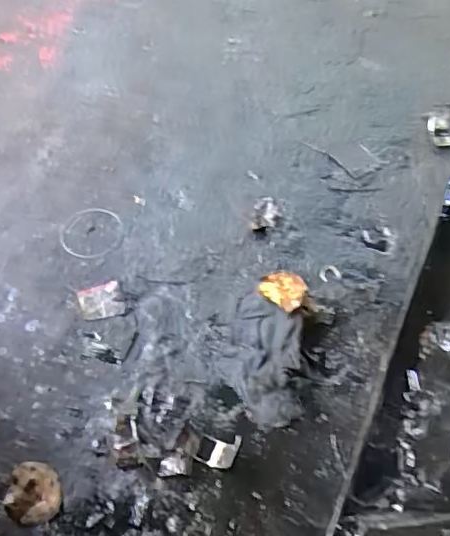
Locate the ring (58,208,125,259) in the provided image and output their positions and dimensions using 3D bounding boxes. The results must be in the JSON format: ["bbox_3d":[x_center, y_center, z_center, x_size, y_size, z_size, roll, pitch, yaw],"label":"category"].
[{"bbox_3d":[-0.167,-0.045,0.702,0.080,0.004,0.078,-1,55,1],"label":"ring"}]

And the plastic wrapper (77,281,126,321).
[{"bbox_3d":[-0.143,0.039,0.646,0.047,0.004,0.046,-18,57,-11],"label":"plastic wrapper"}]

